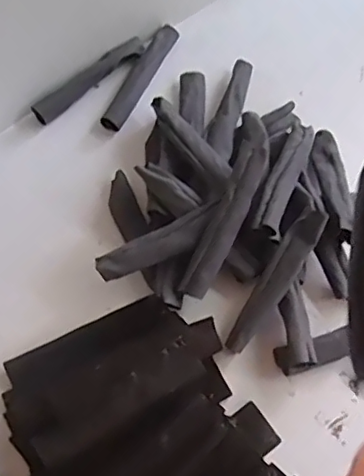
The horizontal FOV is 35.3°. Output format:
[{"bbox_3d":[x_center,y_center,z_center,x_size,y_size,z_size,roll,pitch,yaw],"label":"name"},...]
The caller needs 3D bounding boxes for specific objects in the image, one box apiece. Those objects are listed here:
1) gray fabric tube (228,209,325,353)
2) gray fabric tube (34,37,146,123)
[{"bbox_3d":[0.108,0.048,0.660,0.035,0.025,0.186,32,90,14],"label":"gray fabric tube"},{"bbox_3d":[-0.126,-0.224,0.796,0.186,0.030,0.023,-40,71,-16],"label":"gray fabric tube"}]

